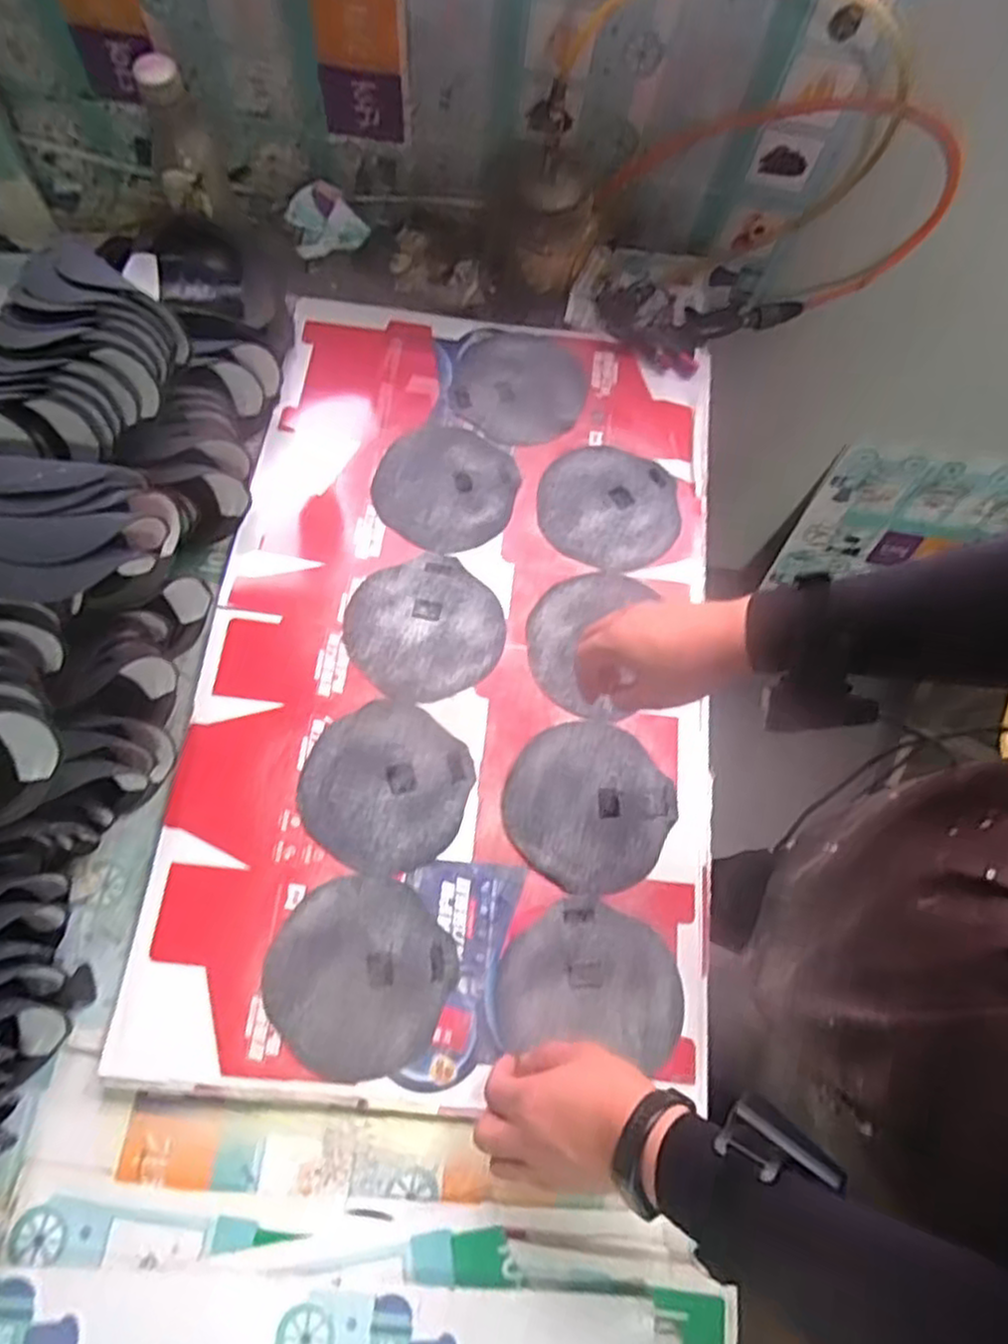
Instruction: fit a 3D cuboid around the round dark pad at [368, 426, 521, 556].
[{"bbox_3d":[-0.059,-0.192,0.764,0.139,0.011,0.143,0,69,-1],"label":"round dark pad"}]

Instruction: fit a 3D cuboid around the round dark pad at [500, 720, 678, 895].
[{"bbox_3d":[0.074,0.117,0.653,0.139,0.006,0.141,0,69,-1],"label":"round dark pad"}]

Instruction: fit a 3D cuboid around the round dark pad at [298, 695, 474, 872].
[{"bbox_3d":[-0.105,0.100,0.648,0.141,0.007,0.141,38,73,12],"label":"round dark pad"}]

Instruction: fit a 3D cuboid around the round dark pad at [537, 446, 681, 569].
[{"bbox_3d":[0.108,-0.173,0.767,0.141,0.012,0.143,0,69,-1],"label":"round dark pad"}]

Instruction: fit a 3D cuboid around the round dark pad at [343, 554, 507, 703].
[{"bbox_3d":[-0.076,-0.043,0.705,0.143,0.007,0.139,0,69,-1],"label":"round dark pad"}]

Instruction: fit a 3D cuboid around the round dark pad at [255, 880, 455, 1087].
[{"bbox_3d":[-0.116,0.242,0.597,0.139,0.008,0.140,38,73,12],"label":"round dark pad"}]

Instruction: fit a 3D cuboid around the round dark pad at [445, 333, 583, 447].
[{"bbox_3d":[0.017,-0.319,0.818,0.141,0.007,0.146,0,69,-1],"label":"round dark pad"}]

